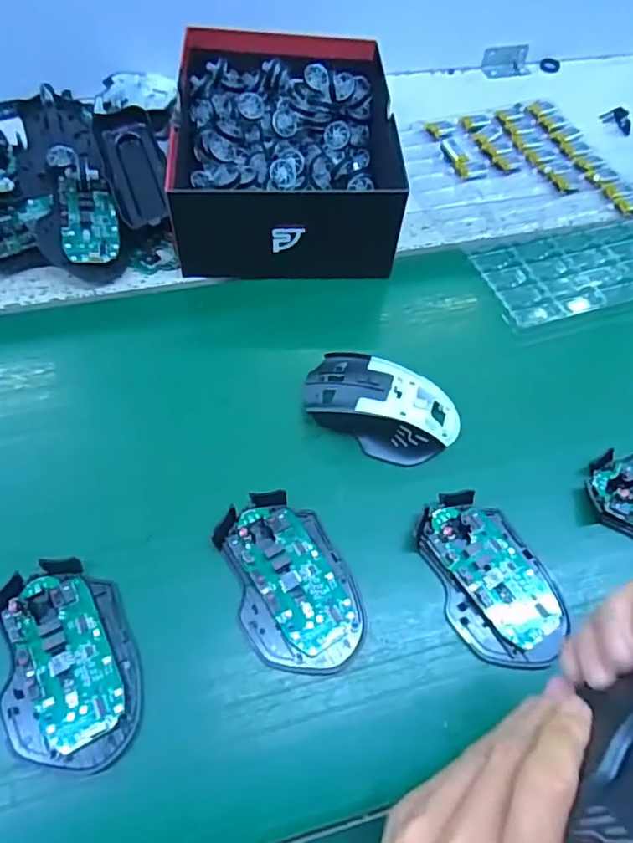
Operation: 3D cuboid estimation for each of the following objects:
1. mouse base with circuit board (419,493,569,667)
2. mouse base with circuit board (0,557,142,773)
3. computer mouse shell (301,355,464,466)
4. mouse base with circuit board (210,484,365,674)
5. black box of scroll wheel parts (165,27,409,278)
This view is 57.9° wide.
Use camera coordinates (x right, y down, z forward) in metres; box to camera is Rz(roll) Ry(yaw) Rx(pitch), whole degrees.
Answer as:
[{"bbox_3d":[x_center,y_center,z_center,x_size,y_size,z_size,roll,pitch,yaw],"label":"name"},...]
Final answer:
[{"bbox_3d":[0.115,0.100,0.372,0.073,0.014,0.113,-14,61,-12],"label":"mouse base with circuit board"},{"bbox_3d":[-0.144,0.137,0.328,0.071,0.016,0.112,-20,62,-15],"label":"mouse base with circuit board"},{"bbox_3d":[0.049,-0.014,0.424,0.118,0.036,0.073,20,60,8],"label":"computer mouse shell"},{"bbox_3d":[-0.016,0.100,0.361,0.070,0.014,0.113,-18,62,-14],"label":"mouse base with circuit board"},{"bbox_3d":[-0.029,-0.252,0.534,0.184,0.084,0.244,-1,59,-5],"label":"black box of scroll wheel parts"}]

